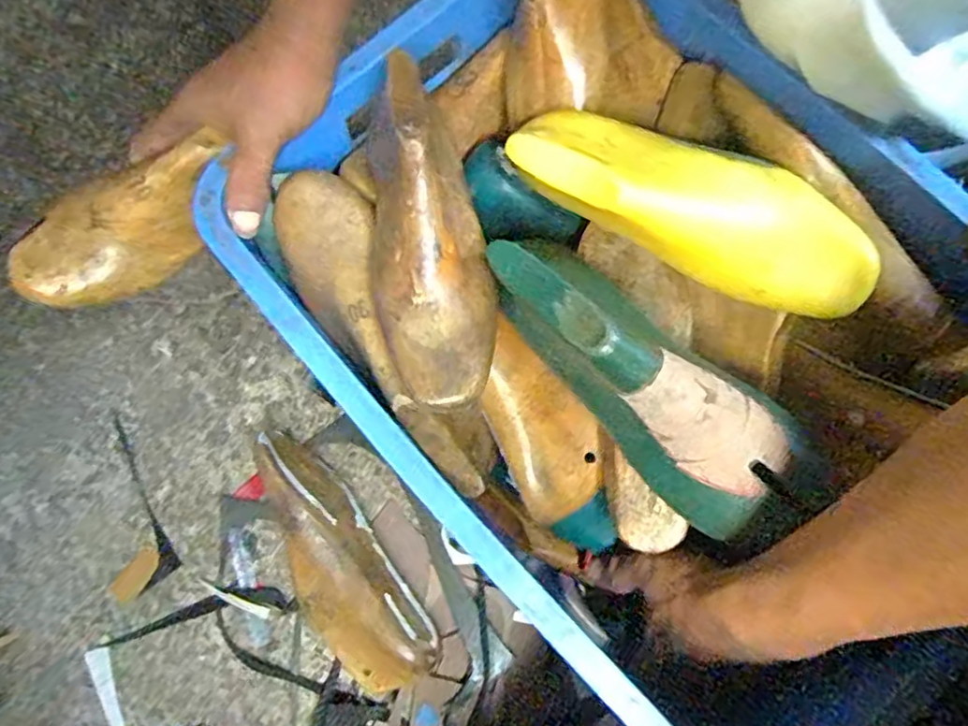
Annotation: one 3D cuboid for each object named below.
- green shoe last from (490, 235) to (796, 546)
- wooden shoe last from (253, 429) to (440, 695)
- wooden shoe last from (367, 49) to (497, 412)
[{"bbox_3d":[0.091,0.001,0.376,0.207,0.092,0.078,44,82,9],"label":"green shoe last"},{"bbox_3d":[-0.138,0.179,0.575,0.086,0.082,0.249,-33,79,-7],"label":"wooden shoe last"},{"bbox_3d":[-0.034,-0.075,0.390,0.071,0.063,0.203,-8,94,-1],"label":"wooden shoe last"}]

